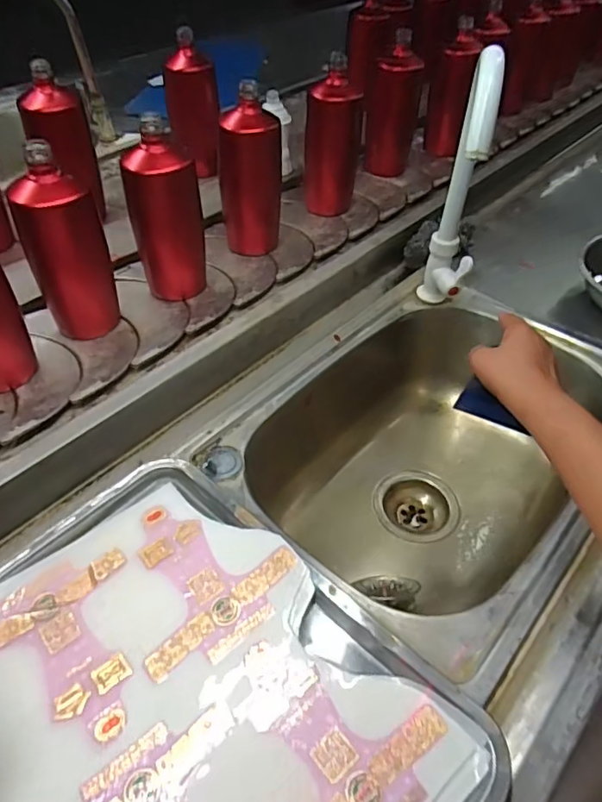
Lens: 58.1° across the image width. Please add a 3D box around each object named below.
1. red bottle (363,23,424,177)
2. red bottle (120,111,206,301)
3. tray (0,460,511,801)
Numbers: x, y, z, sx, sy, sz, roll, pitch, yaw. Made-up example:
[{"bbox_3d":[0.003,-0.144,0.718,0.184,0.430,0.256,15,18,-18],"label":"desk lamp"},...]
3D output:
[{"bbox_3d":[0.153,-0.488,0.911,0.080,0.192,0.068,3,45,3],"label":"red bottle"},{"bbox_3d":[-0.160,-0.214,0.642,0.070,0.192,0.066,16,48,16],"label":"red bottle"},{"bbox_3d":[-0.084,0.215,0.375,0.373,0.018,0.276,32,54,28],"label":"tray"}]

